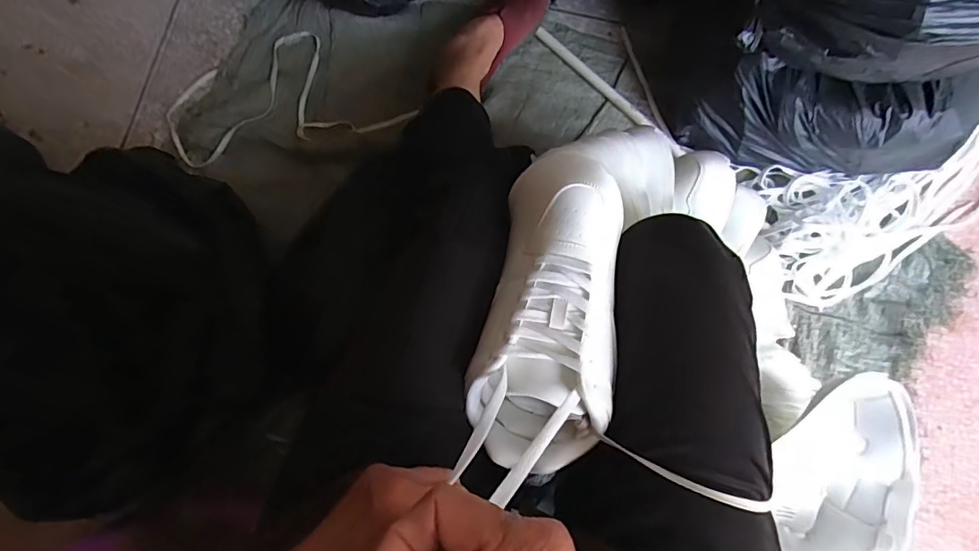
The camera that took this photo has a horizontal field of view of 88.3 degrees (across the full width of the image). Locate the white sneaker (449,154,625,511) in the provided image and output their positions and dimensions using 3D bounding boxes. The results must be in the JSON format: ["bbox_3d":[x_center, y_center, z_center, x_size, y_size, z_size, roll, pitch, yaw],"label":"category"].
[{"bbox_3d":[0.056,0.019,0.401,0.104,0.118,0.277,11,64,2],"label":"white sneaker"}]

